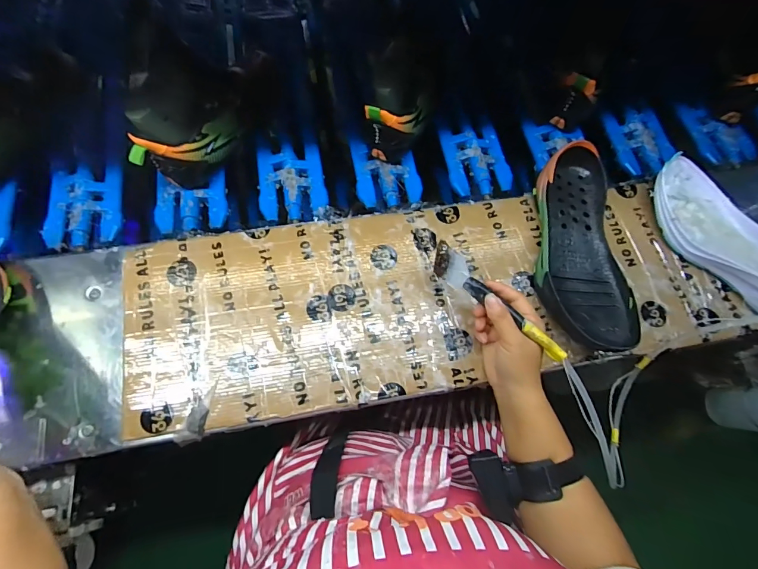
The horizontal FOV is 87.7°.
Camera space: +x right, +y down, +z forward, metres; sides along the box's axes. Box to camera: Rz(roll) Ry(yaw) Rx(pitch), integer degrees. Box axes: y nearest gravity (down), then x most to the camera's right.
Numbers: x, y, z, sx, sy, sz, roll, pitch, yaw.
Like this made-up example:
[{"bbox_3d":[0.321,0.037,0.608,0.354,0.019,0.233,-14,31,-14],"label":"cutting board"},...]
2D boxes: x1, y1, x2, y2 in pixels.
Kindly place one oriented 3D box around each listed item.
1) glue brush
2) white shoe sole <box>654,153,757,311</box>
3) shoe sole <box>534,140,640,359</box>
[{"bbox_3d":[0.124,0.020,0.433,0.178,0.033,0.011,44,29,20],"label":"glue brush"},{"bbox_3d":[0.478,-0.060,0.528,0.267,0.071,0.099,43,74,9],"label":"white shoe sole"},{"bbox_3d":[0.254,-0.051,0.489,0.108,0.059,0.265,3,72,-3],"label":"shoe sole"}]

